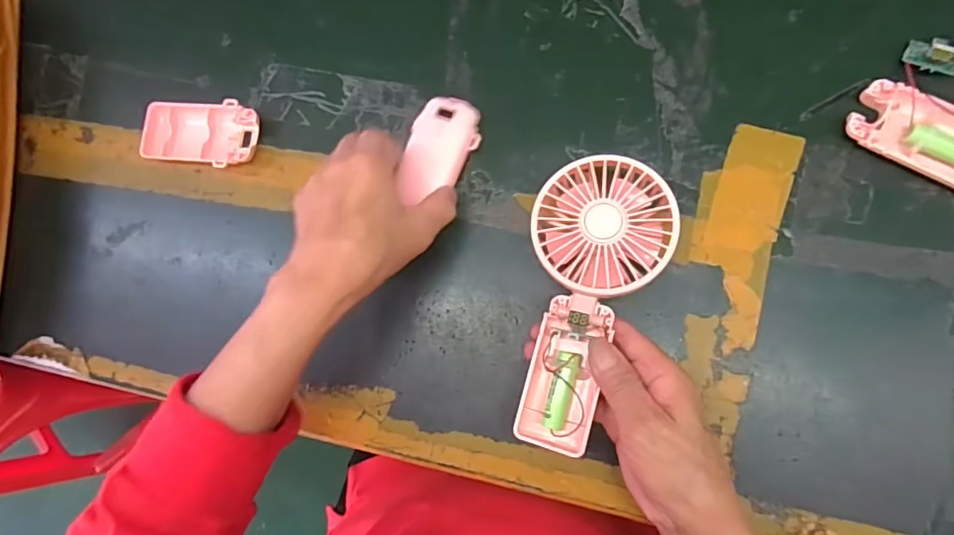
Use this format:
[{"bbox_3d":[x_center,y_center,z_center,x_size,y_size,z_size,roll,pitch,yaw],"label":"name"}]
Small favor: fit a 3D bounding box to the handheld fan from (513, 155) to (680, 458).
[{"bbox_3d":[0.068,0.022,0.330,0.081,0.027,0.181,13,92,9],"label":"handheld fan"}]

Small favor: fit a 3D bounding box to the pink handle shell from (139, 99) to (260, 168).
[{"bbox_3d":[-0.215,-0.105,0.409,0.093,0.017,0.050,8,86,9],"label":"pink handle shell"}]

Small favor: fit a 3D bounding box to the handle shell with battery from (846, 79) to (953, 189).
[{"bbox_3d":[0.289,-0.083,0.332,0.095,0.014,0.043,31,89,10],"label":"handle shell with battery"}]

